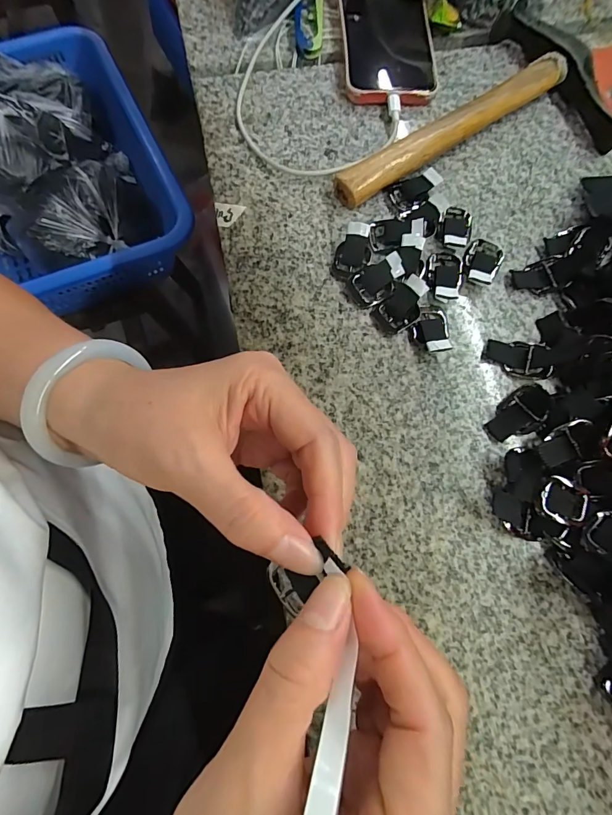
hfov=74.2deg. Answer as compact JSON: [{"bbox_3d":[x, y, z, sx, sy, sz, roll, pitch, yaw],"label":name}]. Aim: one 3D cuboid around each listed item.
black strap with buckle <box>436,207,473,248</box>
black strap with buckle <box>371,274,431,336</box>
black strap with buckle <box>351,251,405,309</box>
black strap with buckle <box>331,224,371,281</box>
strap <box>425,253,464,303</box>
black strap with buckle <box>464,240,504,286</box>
[{"bbox_3d":[0.109,-0.132,0.295,0.023,0.011,0.040,17,75,3],"label":"black strap with buckle"},{"bbox_3d":[0.065,-0.069,0.272,0.026,0.017,0.034,43,78,9],"label":"black strap with buckle"},{"bbox_3d":[0.049,-0.087,0.276,0.033,0.018,0.025,-18,76,-7],"label":"black strap with buckle"},{"bbox_3d":[0.033,-0.108,0.282,0.023,0.020,0.035,17,75,3],"label":"black strap with buckle"},{"bbox_3d":[0.098,-0.093,0.283,0.026,0.008,0.038,9,75,1],"label":"strap"},{"bbox_3d":[0.126,-0.104,0.288,0.025,0.011,0.038,24,75,5],"label":"black strap with buckle"}]

